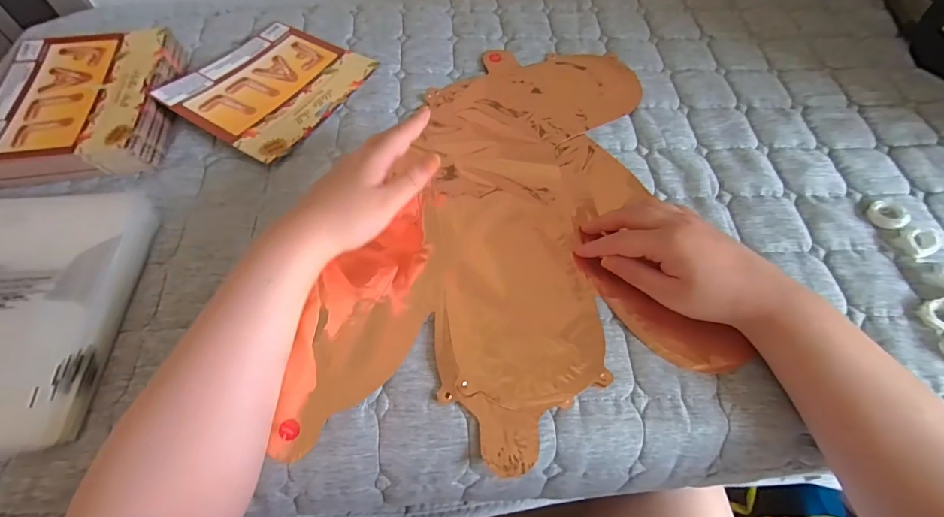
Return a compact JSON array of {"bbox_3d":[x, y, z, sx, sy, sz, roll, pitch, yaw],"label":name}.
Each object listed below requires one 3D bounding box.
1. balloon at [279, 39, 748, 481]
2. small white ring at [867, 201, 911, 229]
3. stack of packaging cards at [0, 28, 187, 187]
[{"bbox_3d":[0.038,-0.048,0.416,0.330,0.013,0.440,3,60,3],"label":"balloon"},{"bbox_3d":[0.396,-0.042,0.408,0.031,0.006,0.034,-9,52,12],"label":"small white ring"},{"bbox_3d":[-0.427,-0.174,0.475,0.172,0.037,0.206,-8,60,-4],"label":"stack of packaging cards"}]

